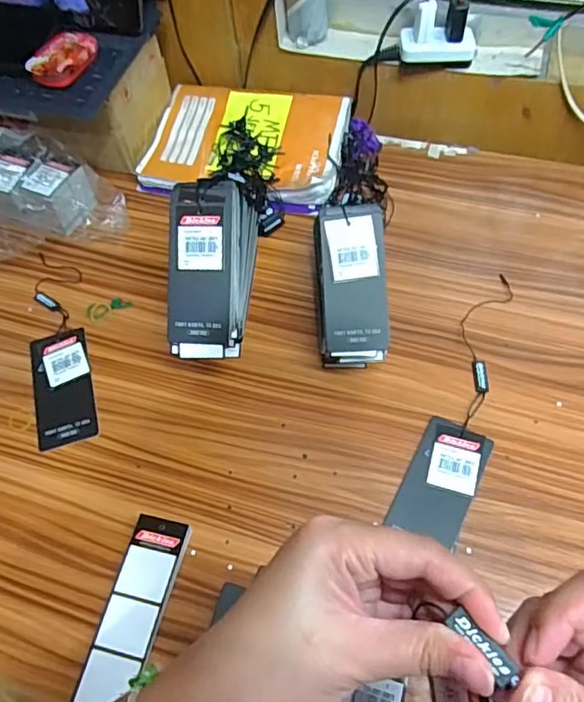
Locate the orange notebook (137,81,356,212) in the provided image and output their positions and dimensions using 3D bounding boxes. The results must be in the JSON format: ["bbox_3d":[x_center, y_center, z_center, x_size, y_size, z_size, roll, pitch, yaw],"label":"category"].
[{"bbox_3d":[-0.048,-0.221,0.592,0.204,0.026,0.148,13,61,11],"label":"orange notebook"}]

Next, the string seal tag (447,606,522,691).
[{"bbox_3d":[0.068,0.105,0.196,0.009,0.005,0.027,-40,63,-18],"label":"string seal tag"}]

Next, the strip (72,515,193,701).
[{"bbox_3d":[-0.104,0.174,0.373,0.037,0.018,0.117,11,61,10],"label":"strip"}]

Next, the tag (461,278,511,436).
[{"bbox_3d":[0.156,-0.004,0.463,0.034,0.007,0.162,18,63,14],"label":"tag"}]

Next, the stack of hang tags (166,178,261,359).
[{"bbox_3d":[-0.067,-0.067,0.460,0.056,0.107,0.151,3,60,6],"label":"stack of hang tags"}]

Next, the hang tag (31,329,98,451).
[{"bbox_3d":[-0.195,0.031,0.471,0.049,0.005,0.106,-17,62,-5],"label":"hang tag"}]

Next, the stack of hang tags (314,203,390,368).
[{"bbox_3d":[0.048,-0.052,0.450,0.055,0.037,0.128,-2,90,3],"label":"stack of hang tags"}]

